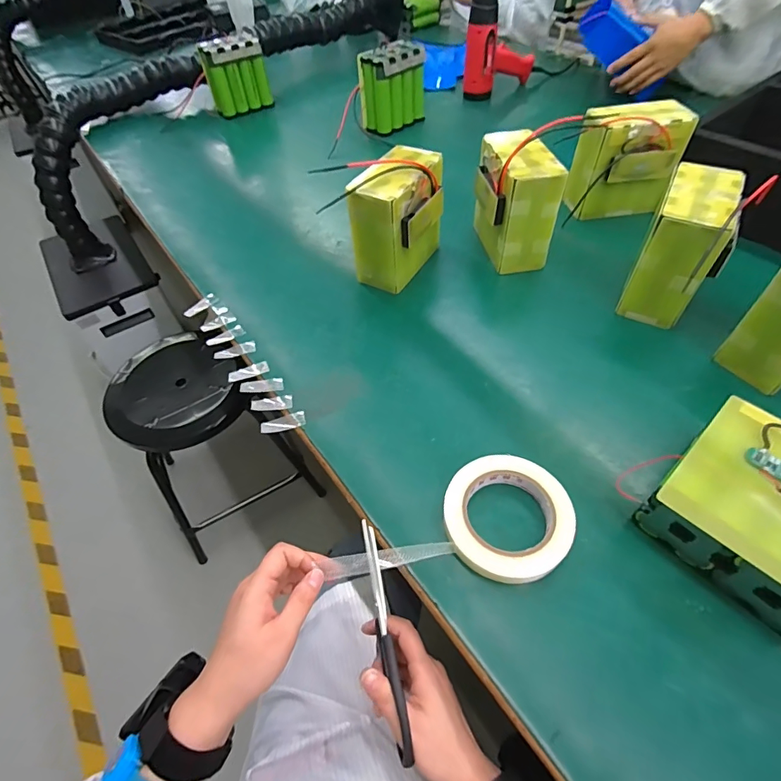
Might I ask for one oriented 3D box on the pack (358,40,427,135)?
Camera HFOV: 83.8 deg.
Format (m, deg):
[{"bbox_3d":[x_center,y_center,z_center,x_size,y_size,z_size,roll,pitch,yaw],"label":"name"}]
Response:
[{"bbox_3d":[0.005,-0.669,0.966,0.137,0.142,0.071,-30,56,-19],"label":"pack"}]

